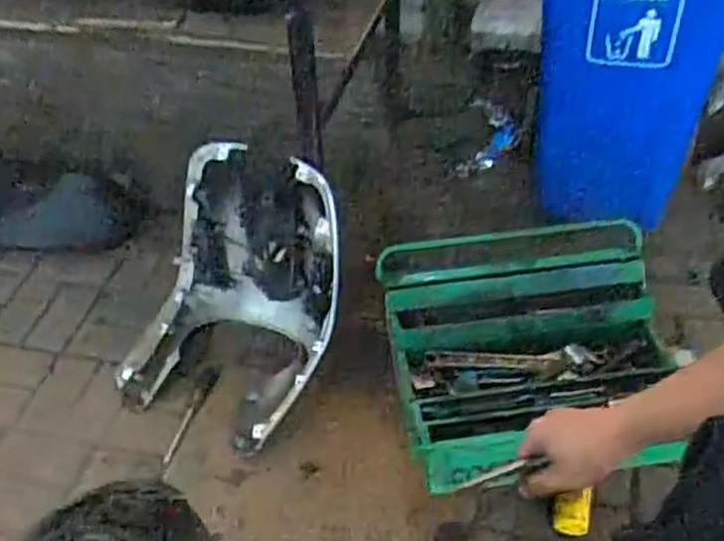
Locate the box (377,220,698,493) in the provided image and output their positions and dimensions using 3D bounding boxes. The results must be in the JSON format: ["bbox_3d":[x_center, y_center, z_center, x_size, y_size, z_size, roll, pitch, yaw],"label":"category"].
[{"bbox_3d":[0.355,0.162,1.519,0.571,0.215,0.537,-7,44,-5],"label":"box"}]

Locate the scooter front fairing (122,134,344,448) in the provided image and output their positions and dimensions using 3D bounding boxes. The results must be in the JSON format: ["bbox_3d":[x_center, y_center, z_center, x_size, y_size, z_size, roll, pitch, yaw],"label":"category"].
[{"bbox_3d":[-0.274,0.036,1.611,0.413,0.453,0.432,16,46,18],"label":"scooter front fairing"}]

